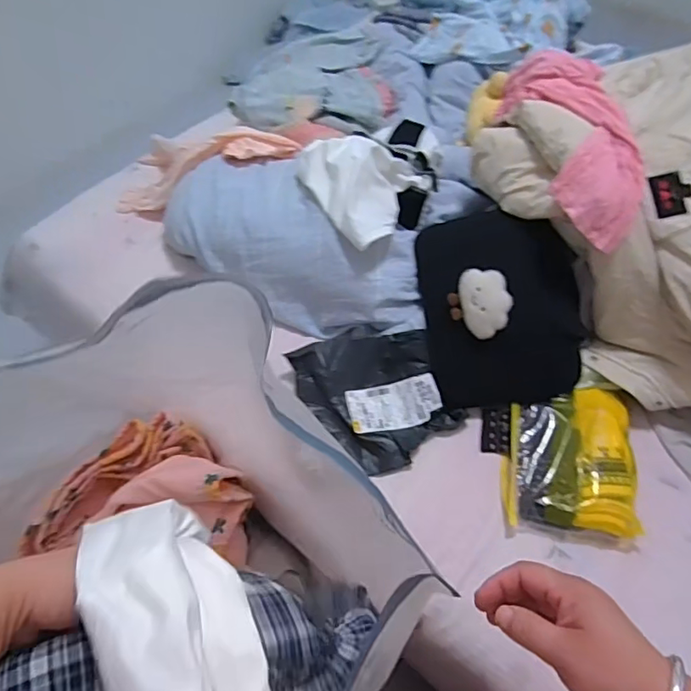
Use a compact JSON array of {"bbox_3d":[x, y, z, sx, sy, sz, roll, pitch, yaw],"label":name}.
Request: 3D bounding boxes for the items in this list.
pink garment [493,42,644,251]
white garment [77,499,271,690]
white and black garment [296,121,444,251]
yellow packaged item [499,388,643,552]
[{"bbox_3d":[0.346,-0.321,0.839,0.157,0.091,0.358,-1,57,-1],"label":"pink garment"},{"bbox_3d":[-0.091,0.191,0.331,0.078,0.100,0.214,-25,67,-16],"label":"white garment"},{"bbox_3d":[0.065,-0.295,0.960,0.255,0.120,0.230,-28,61,-18],"label":"white and black garment"},{"bbox_3d":[0.340,0.174,0.834,0.189,0.056,0.230,5,57,3],"label":"yellow packaged item"}]

